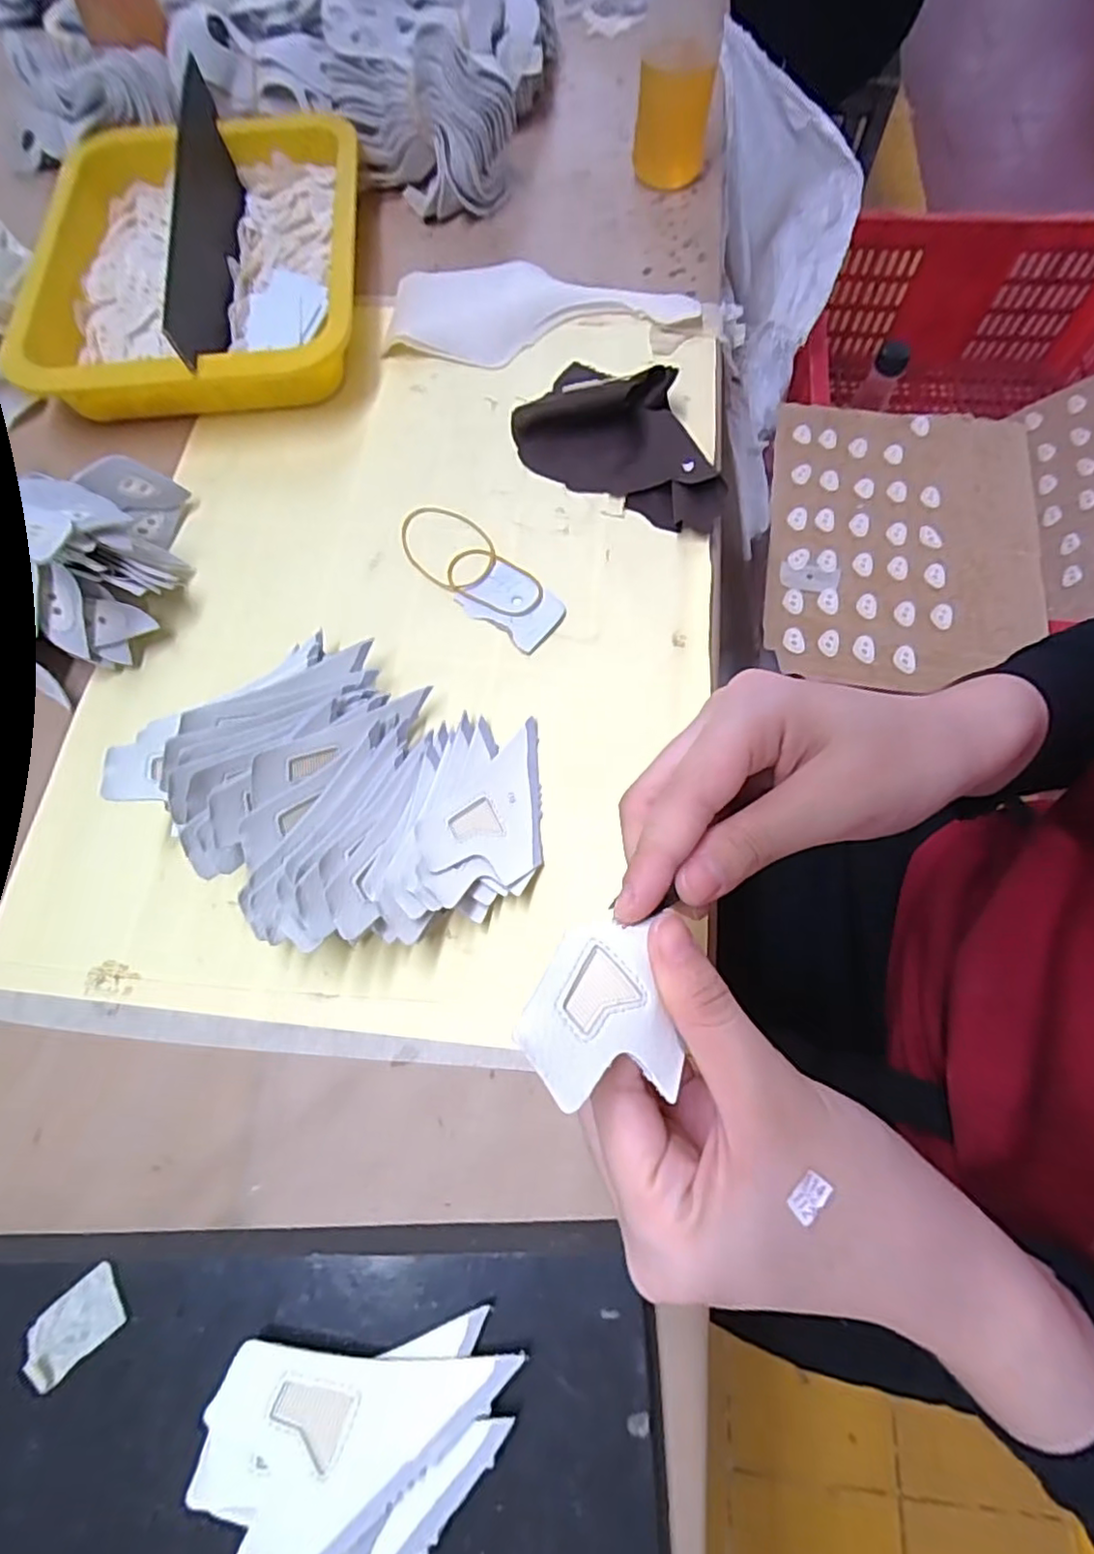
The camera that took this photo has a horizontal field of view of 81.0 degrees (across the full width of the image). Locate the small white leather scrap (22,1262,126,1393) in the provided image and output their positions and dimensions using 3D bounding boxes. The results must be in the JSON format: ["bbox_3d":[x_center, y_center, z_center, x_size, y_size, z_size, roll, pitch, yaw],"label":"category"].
[{"bbox_3d":[-0.157,0.182,0.213,0.030,0.004,0.020,-39,72,-13],"label":"small white leather scrap"}]

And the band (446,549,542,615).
[{"bbox_3d":[-0.028,-0.105,0.344,0.054,0.004,0.035,27,72,12],"label":"band"}]

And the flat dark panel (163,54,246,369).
[{"bbox_3d":[-0.210,-0.339,0.398,0.009,0.050,0.249,-13,70,13],"label":"flat dark panel"}]

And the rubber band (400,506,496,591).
[{"bbox_3d":[-0.054,-0.128,0.352,0.045,0.004,0.061,-42,73,-14],"label":"rubber band"}]

